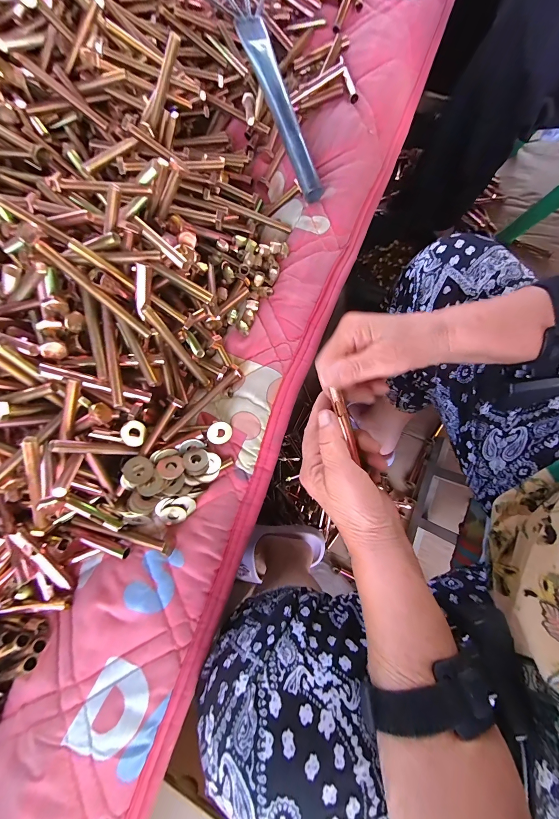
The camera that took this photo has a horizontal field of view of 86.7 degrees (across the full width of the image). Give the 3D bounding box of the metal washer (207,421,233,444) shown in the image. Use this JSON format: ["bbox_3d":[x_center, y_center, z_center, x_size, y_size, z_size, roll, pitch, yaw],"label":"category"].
[{"bbox_3d":[-0.061,0.024,0.302,0.024,0.004,0.024,-2,103,-9],"label":"metal washer"}]

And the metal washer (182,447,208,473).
[{"bbox_3d":[-0.082,0.049,0.288,0.024,0.004,0.024,13,58,-18],"label":"metal washer"}]

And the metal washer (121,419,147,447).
[{"bbox_3d":[-0.138,0.022,0.280,0.022,0.004,0.024,16,64,-35],"label":"metal washer"}]

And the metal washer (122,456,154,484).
[{"bbox_3d":[-0.129,0.056,0.271,0.025,0.004,0.024,8,65,-18],"label":"metal washer"}]

